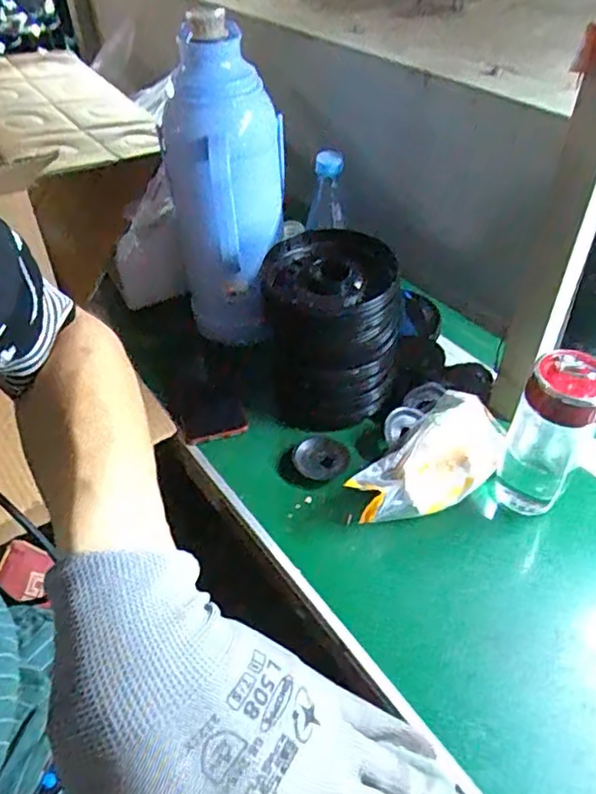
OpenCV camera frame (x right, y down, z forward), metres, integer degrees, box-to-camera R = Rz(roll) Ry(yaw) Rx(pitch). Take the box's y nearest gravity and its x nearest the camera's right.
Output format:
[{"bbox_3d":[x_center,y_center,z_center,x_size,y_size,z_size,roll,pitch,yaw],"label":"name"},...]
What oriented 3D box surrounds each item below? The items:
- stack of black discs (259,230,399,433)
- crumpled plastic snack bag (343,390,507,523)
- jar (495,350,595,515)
[{"bbox_3d":[0.036,-0.082,0.681,0.138,0.162,0.138,0,44,1],"label":"stack of black discs"},{"bbox_3d":[0.139,0.059,0.624,0.104,0.051,0.194,31,52,29],"label":"crumpled plastic snack bag"},{"bbox_3d":[0.237,0.047,0.580,0.066,0.190,0.062,0,44,0],"label":"jar"}]

